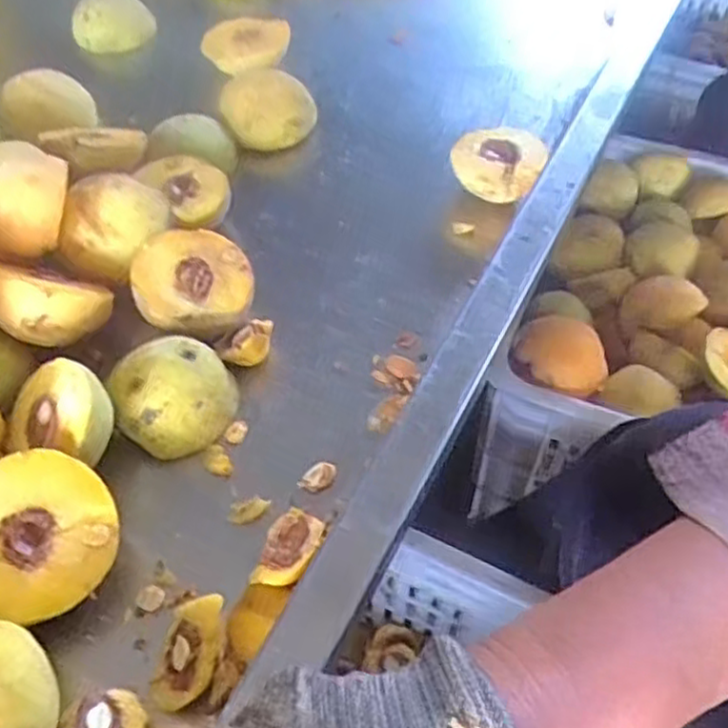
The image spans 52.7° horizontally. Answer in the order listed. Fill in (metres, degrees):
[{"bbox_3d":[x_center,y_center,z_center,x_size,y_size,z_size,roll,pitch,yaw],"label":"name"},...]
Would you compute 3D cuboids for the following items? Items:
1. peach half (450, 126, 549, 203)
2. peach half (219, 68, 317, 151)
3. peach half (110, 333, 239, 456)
[{"bbox_3d":[0.091,-0.137,0.497,0.057,0.026,0.051,-27,58,-18],"label":"peach half"},{"bbox_3d":[-0.071,-0.192,0.551,0.068,0.026,0.066,0,54,0],"label":"peach half"},{"bbox_3d":[-0.101,0.017,0.396,0.063,0.041,0.056,-16,55,-11],"label":"peach half"}]

